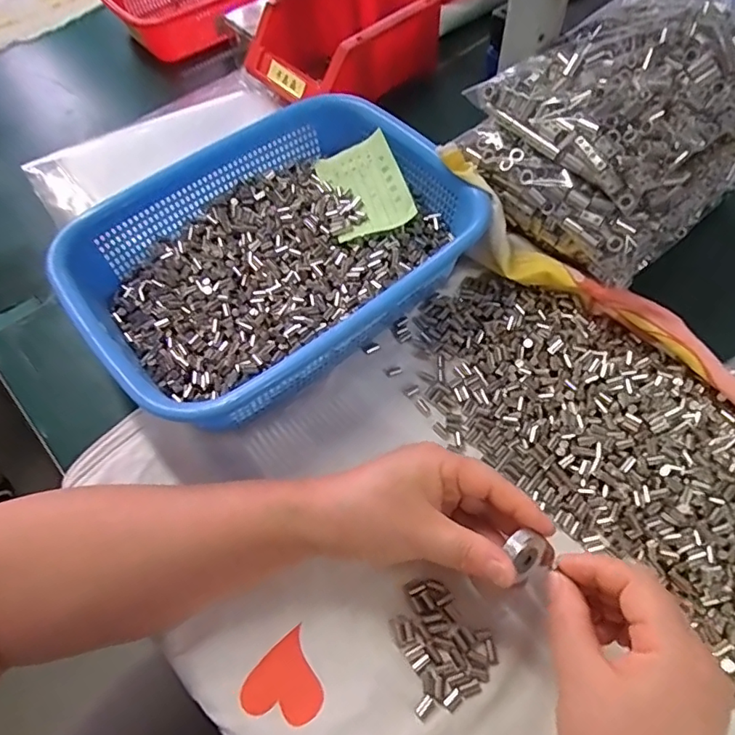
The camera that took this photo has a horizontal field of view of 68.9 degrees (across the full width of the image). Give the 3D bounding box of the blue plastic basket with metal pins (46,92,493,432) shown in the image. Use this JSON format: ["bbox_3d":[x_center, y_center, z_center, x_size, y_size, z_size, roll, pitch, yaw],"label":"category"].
[{"bbox_3d":[-0.068,-0.084,0.411,0.279,0.073,0.208,-37,66,-19],"label":"blue plastic basket with metal pins"}]

